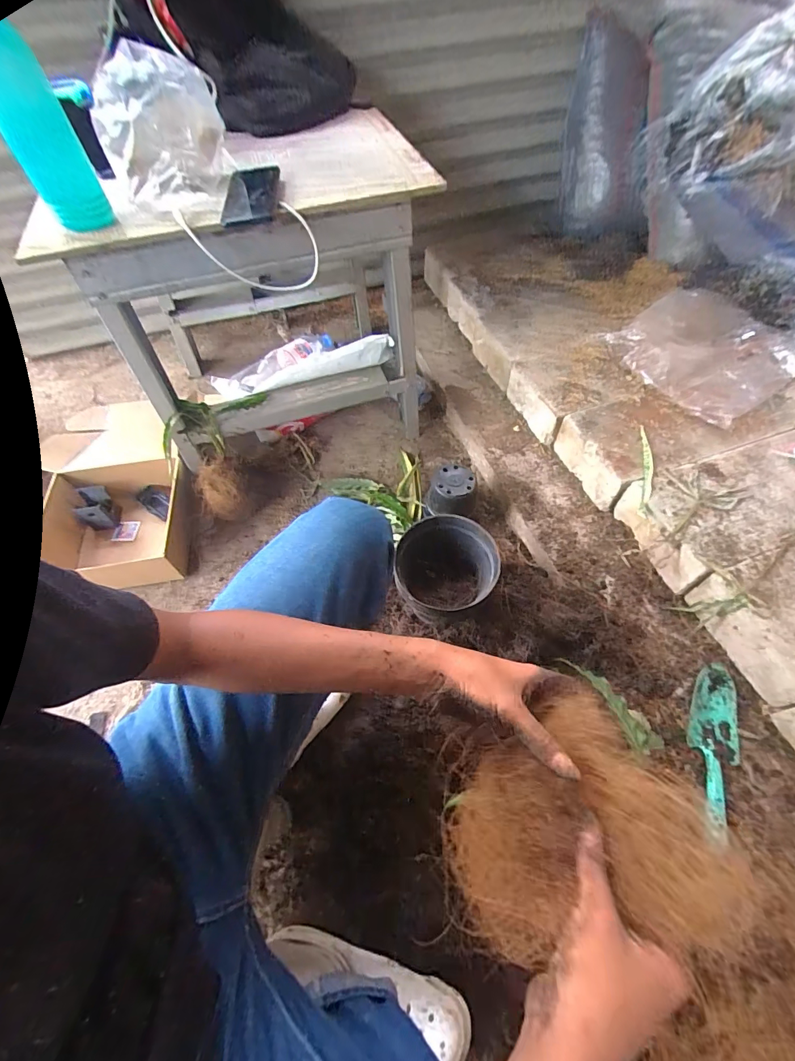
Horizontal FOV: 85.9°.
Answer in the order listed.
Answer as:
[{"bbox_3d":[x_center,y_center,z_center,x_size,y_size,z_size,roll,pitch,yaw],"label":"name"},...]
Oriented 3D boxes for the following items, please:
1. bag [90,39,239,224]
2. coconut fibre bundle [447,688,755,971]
[{"bbox_3d":[-0.295,-0.501,0.542,0.151,0.141,0.141,-22,60,-13],"label":"bag"},{"bbox_3d":[0.126,0.231,0.317,0.168,0.104,0.147,-29,61,-17],"label":"coconut fibre bundle"}]

